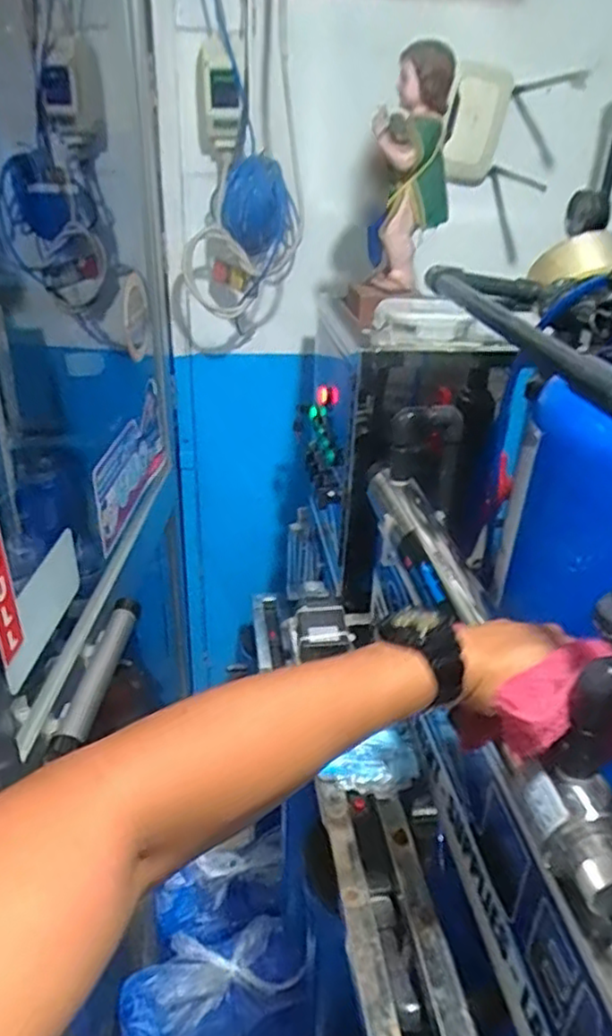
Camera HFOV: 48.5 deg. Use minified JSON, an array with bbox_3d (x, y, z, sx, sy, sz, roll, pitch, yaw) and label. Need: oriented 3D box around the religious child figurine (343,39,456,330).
[{"bbox_3d":[0.151,-0.513,1.083,0.152,0.369,0.127,12,30,17],"label":"religious child figurine"}]

